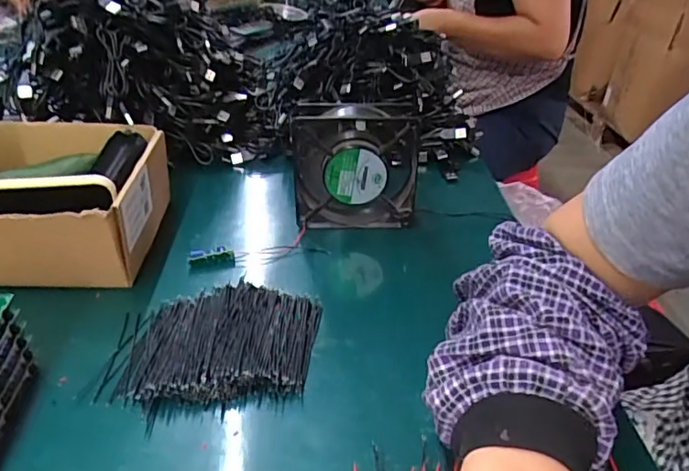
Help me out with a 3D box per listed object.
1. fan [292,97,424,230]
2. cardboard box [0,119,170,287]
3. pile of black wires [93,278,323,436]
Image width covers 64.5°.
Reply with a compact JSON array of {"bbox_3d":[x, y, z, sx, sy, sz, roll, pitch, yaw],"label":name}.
[{"bbox_3d":[0.010,-0.067,0.548,0.118,0.129,0.041,0,32,-1],"label":"fan"},{"bbox_3d":[-0.291,-0.033,0.516,0.217,0.088,0.176,-1,32,-3],"label":"cardboard box"},{"bbox_3d":[-0.097,0.079,0.414,0.153,0.022,0.109,-3,32,-6],"label":"pile of black wires"}]

